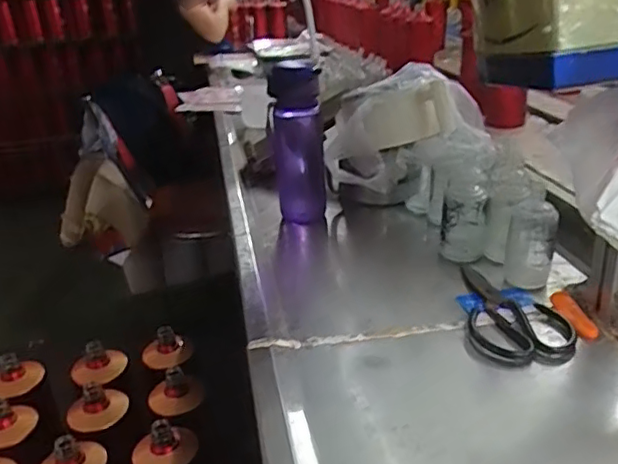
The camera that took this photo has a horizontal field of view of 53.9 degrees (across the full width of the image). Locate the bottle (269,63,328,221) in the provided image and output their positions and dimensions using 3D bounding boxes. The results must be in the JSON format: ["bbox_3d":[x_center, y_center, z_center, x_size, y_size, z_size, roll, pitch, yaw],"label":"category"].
[{"bbox_3d":[-0.016,-0.124,0.921,0.074,0.249,0.077,-6,25,0],"label":"bottle"}]

